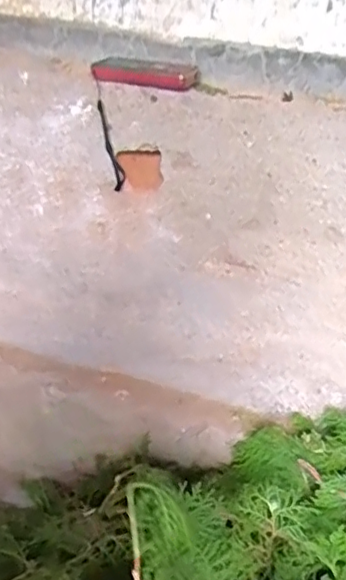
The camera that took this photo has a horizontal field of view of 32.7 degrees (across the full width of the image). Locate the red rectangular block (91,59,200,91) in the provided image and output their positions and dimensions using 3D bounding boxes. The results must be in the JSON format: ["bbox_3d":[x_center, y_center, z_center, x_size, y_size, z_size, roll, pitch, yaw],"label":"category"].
[{"bbox_3d":[-0.030,-0.250,0.684,0.123,0.025,0.030,3,26,-4],"label":"red rectangular block"}]

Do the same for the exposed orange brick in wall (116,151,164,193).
[{"bbox_3d":[-0.041,-0.149,0.742,0.056,0.051,0.008,6,26,3],"label":"exposed orange brick in wall"}]

